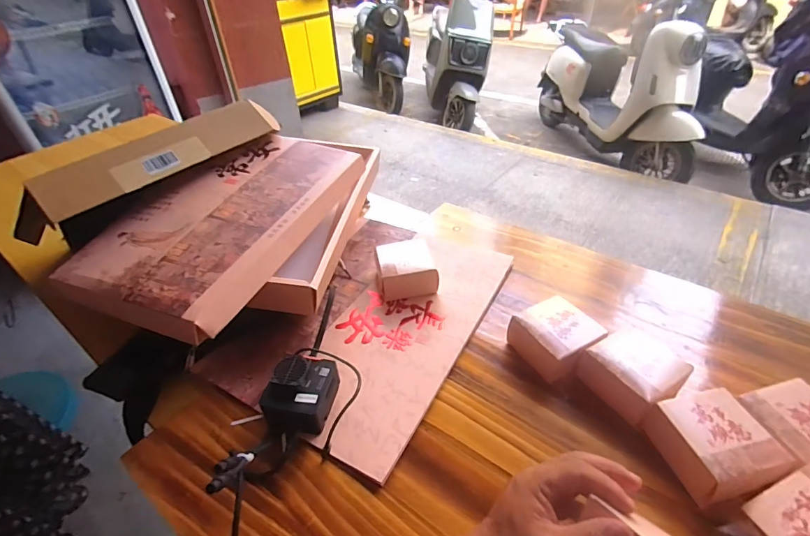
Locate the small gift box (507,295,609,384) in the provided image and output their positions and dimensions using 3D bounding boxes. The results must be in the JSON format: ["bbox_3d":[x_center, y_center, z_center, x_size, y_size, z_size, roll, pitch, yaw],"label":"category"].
[{"bbox_3d":[0.196,0.093,0.541,0.090,0.058,0.094,-25,44,-23],"label":"small gift box"}]

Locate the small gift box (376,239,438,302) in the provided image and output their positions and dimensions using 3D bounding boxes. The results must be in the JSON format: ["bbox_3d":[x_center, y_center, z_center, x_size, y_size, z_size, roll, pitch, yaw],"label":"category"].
[{"bbox_3d":[0.001,0.002,0.656,0.092,0.063,0.074,-10,40,-7],"label":"small gift box"}]

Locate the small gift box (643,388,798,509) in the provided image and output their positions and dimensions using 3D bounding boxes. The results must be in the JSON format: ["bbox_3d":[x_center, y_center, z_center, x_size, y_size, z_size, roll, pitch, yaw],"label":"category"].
[{"bbox_3d":[0.316,0.181,0.417,0.087,0.049,0.090,-12,41,-9],"label":"small gift box"}]

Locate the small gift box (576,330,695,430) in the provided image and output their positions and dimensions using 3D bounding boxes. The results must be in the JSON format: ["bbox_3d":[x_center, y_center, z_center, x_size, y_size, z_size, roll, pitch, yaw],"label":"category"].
[{"bbox_3d":[0.277,0.128,0.497,0.099,0.065,0.095,-22,41,-22],"label":"small gift box"}]

